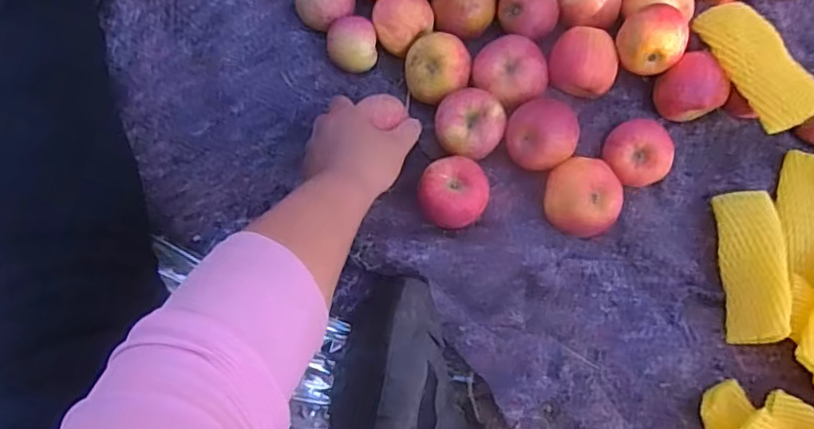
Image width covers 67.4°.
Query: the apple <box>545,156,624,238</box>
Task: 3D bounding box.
[{"bbox_3d":[0.175,-0.015,0.620,0.075,0.062,0.069,0,77,-2],"label":"apple"}]

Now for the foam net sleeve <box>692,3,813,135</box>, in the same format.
[{"bbox_3d":[0.343,-0.153,0.601,0.049,0.030,0.150,-17,62,-5],"label":"foam net sleeve"}]

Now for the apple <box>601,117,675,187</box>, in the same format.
[{"bbox_3d":[0.236,-0.061,0.632,0.066,0.054,0.066,0,77,-1],"label":"apple"}]

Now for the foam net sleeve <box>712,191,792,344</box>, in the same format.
[{"bbox_3d":[0.336,0.049,0.592,0.049,0.059,0.154,4,77,0],"label":"foam net sleeve"}]

